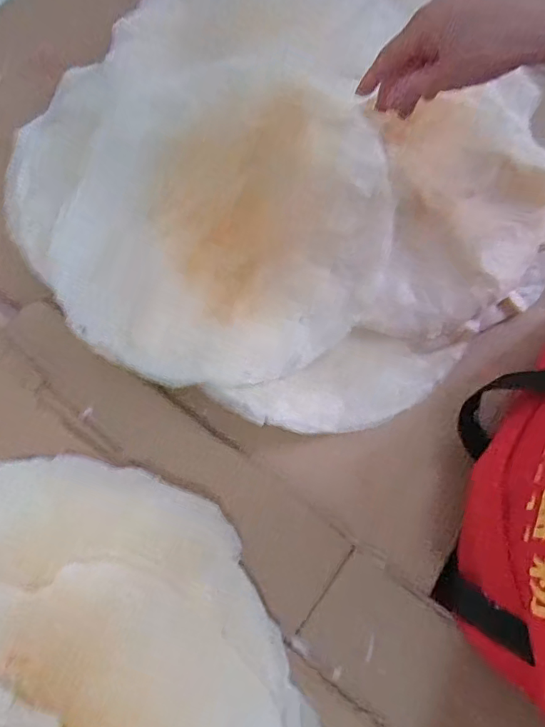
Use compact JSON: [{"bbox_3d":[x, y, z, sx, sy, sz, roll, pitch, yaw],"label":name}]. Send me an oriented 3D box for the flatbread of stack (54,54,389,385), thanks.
[{"bbox_3d":[-0.061,-0.157,0.546,0.349,0.052,0.350,20,72,7],"label":"flatbread of stack"}]

